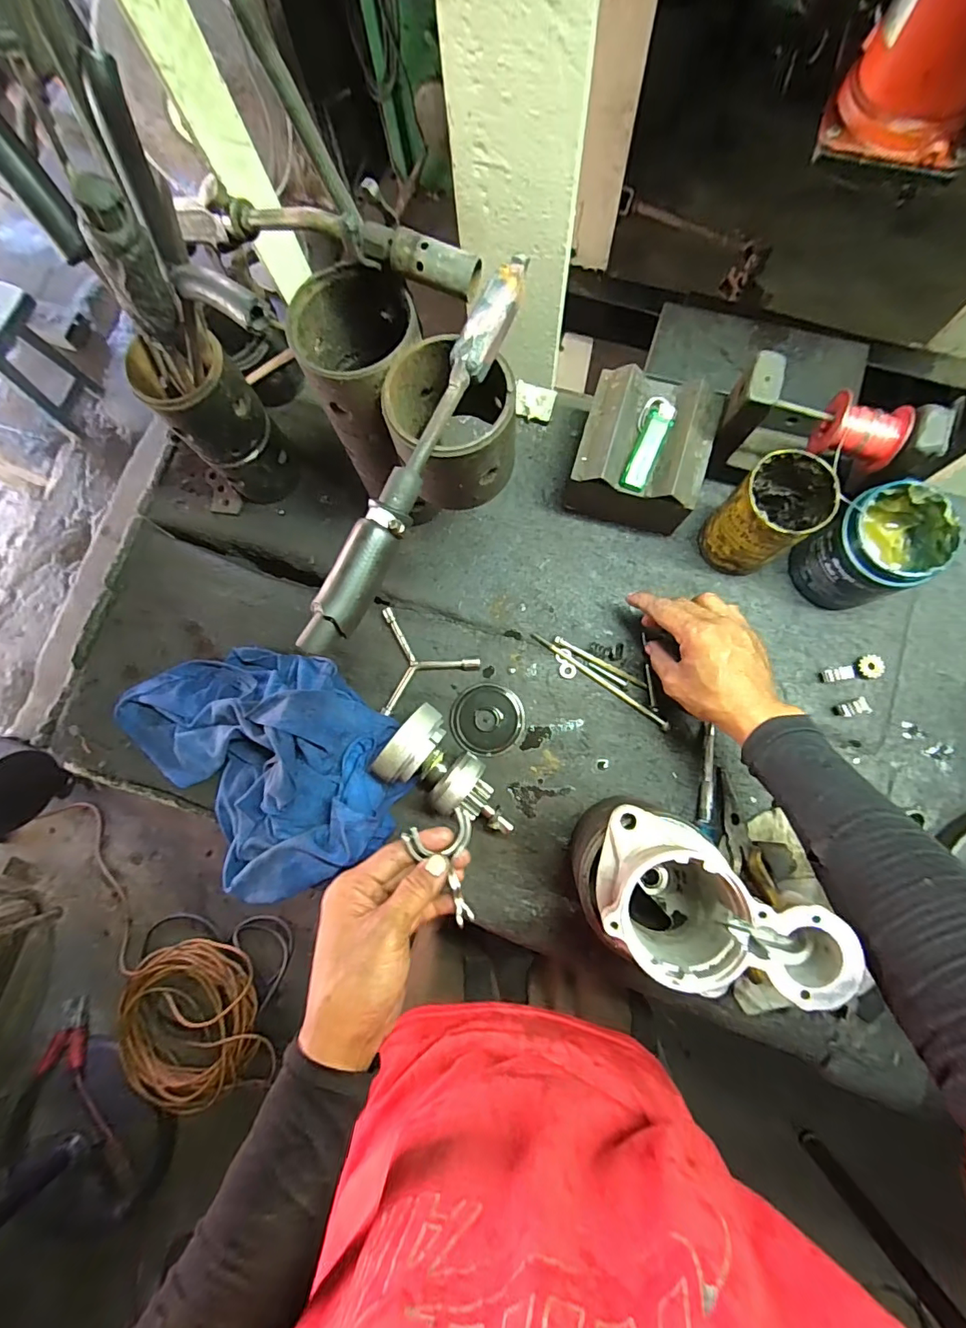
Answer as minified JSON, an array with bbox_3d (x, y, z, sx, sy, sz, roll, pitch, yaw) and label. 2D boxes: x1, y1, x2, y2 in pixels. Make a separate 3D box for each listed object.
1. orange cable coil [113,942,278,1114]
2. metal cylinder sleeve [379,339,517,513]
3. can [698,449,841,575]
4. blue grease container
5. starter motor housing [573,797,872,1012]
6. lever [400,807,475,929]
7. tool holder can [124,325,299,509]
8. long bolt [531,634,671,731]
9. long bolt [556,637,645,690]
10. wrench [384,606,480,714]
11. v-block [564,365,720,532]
[{"bbox_3d":[-0.707,0.873,1.207,0.354,0.055,0.359,-1,81,4],"label":"orange cable coil"},{"bbox_3d":[-0.022,-0.171,0.354,0.085,0.077,0.089,-1,81,4],"label":"metal cylinder sleeve"},{"bbox_3d":[0.264,-0.139,0.472,0.068,0.110,0.074,0,83,3],"label":"can"},{"bbox_3d":[0.363,-0.107,0.468,0.093,0.094,0.085,0,83,3],"label":"blue grease container"},{"bbox_3d":[0.150,0.175,0.362,0.151,0.115,0.096,33,86,6],"label":"starter motor housing"},{"bbox_3d":[-0.018,0.153,0.381,0.047,0.024,0.084,-31,83,-1],"label":"lever"},{"bbox_3d":[-0.246,-0.231,0.482,0.077,0.164,0.075,0,83,3],"label":"tool holder can"},{"bbox_3d":[0.120,0.016,0.511,0.164,0.014,0.008,36,86,6],"label":"long bolt"},{"bbox_3d":[0.122,-0.001,0.515,0.104,0.005,0.008,29,85,6],"label":"long bolt"},{"bbox_3d":[-0.055,-0.003,0.527,0.103,0.014,0.110,1,83,3],"label":"wrench"},{"bbox_3d":[0.155,-0.202,0.498,0.119,0.090,0.136,14,82,6],"label":"v-block"}]

